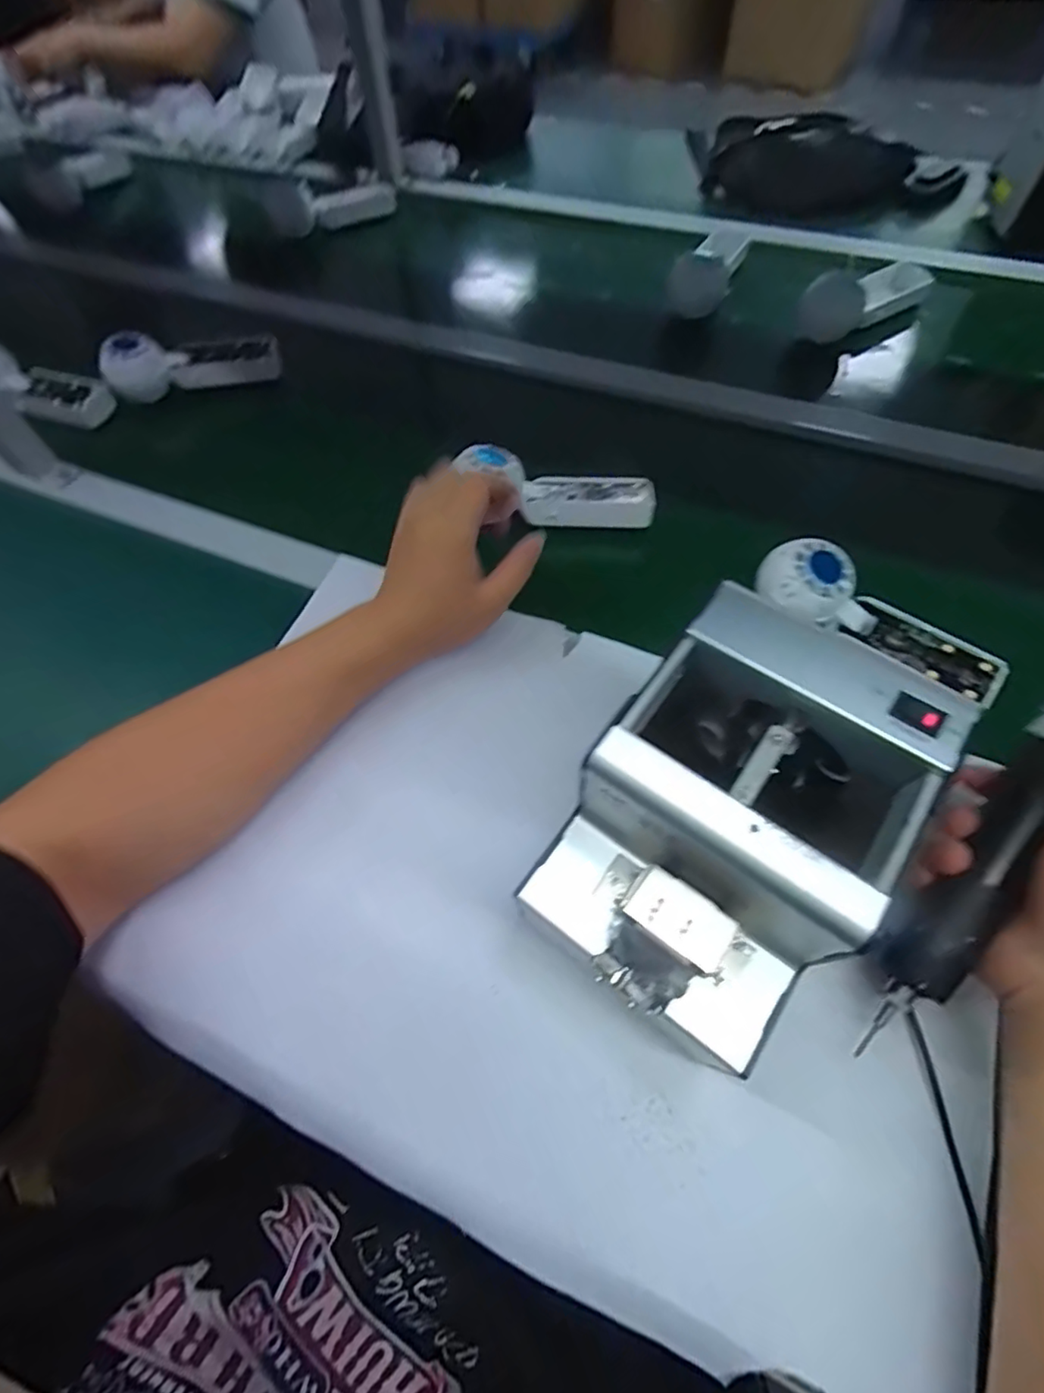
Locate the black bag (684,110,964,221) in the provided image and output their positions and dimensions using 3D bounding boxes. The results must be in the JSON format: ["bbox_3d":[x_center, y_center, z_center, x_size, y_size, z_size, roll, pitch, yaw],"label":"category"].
[{"bbox_3d":[0.422,-0.742,0.836,0.344,0.088,0.096,20,64,14],"label":"black bag"}]

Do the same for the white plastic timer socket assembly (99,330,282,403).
[{"bbox_3d":[-0.356,-0.360,0.636,0.178,0.056,0.035,-10,60,-2],"label":"white plastic timer socket assembly"}]

